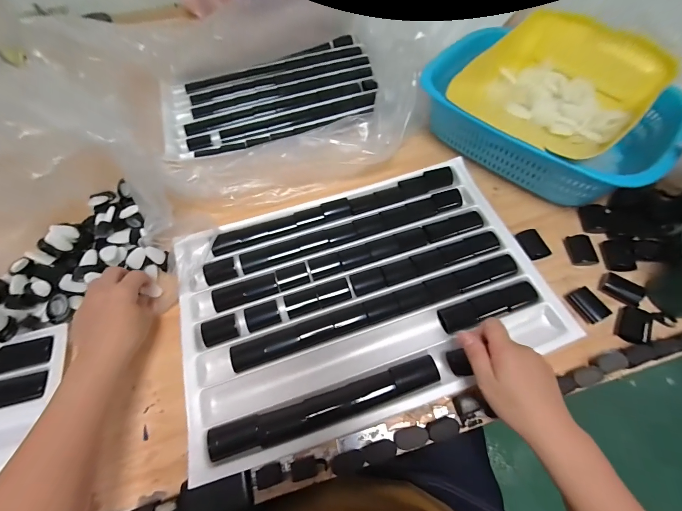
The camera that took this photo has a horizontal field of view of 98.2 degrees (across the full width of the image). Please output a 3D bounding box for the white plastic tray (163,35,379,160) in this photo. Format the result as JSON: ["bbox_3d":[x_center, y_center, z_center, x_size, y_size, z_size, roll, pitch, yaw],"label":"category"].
[{"bbox_3d":[-0.145,-0.354,0.632,0.456,0.034,0.268,-21,64,-9],"label":"white plastic tray"}]

